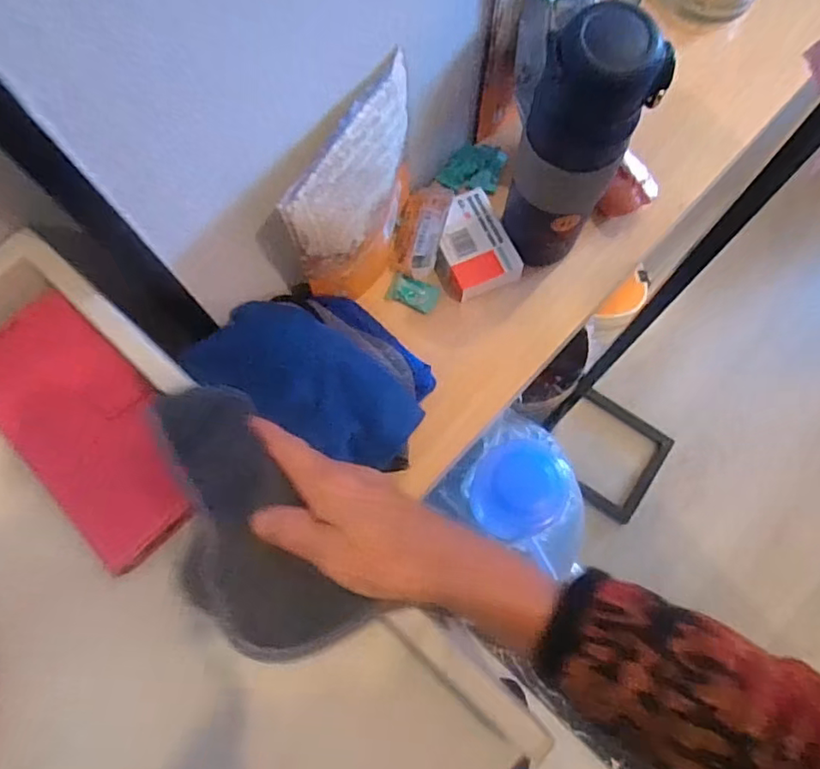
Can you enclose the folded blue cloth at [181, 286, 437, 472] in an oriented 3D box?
[{"bbox_3d":[-0.062,-0.016,0.457,0.162,0.064,0.120,26,75,8],"label":"folded blue cloth"}]

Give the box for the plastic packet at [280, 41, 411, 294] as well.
[{"bbox_3d":[-0.034,-0.134,0.447,0.023,0.166,0.133,31,76,9],"label":"plastic packet"}]

